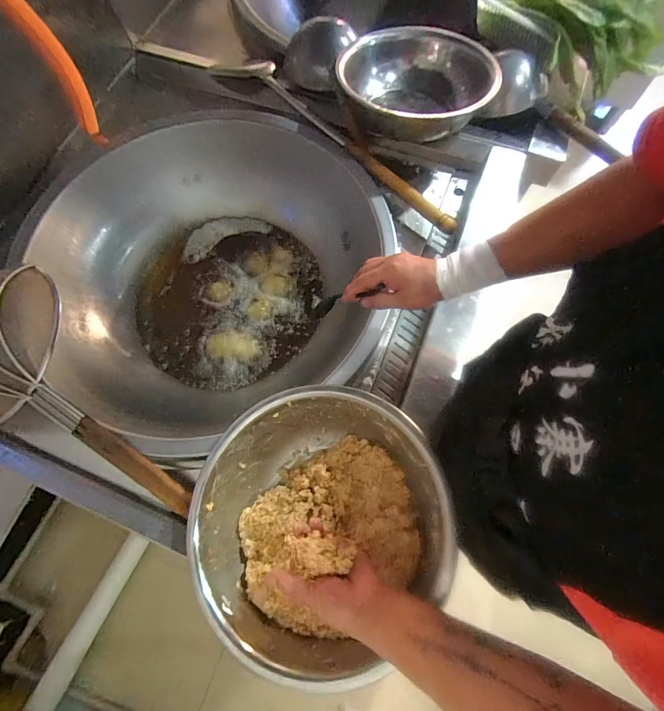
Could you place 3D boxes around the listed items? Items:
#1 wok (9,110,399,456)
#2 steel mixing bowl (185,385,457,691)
[{"bbox_3d":[-0.246,-0.199,0.843,0.715,0.198,0.740,-1,71,2],"label":"wok"},{"bbox_3d":[-0.027,0.236,0.559,0.334,0.145,0.351,-1,71,2],"label":"steel mixing bowl"}]

